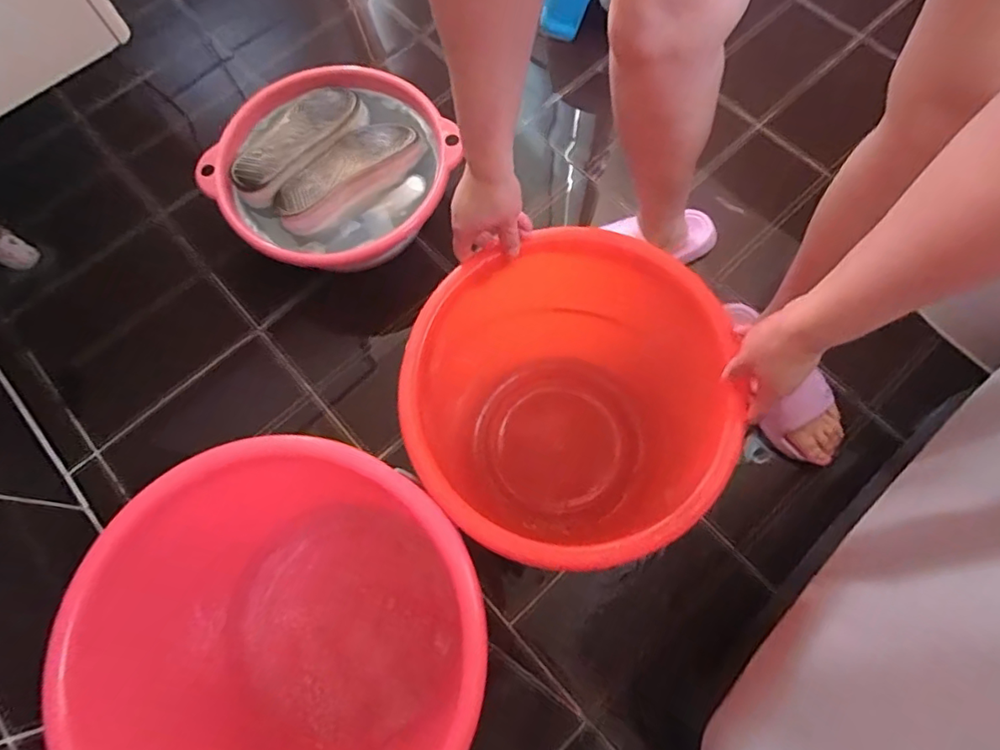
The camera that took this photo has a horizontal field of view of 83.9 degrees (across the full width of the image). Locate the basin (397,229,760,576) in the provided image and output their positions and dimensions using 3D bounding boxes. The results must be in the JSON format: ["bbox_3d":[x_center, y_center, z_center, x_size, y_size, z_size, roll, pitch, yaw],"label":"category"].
[{"bbox_3d":[0.098,0.046,0.695,0.369,0.302,0.370,0,72,1],"label":"basin"}]

